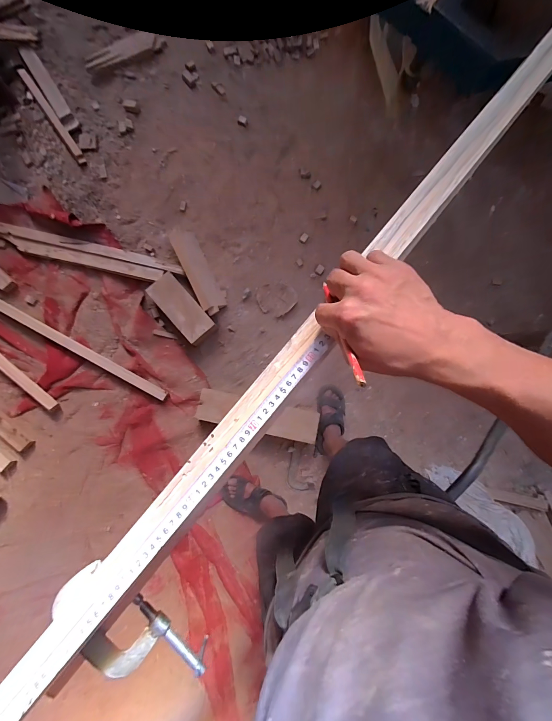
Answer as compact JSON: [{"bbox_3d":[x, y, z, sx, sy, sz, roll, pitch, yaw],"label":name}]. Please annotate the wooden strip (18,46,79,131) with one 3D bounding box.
[{"bbox_3d":[-0.908,-1.088,1.259,0.057,0.028,0.359,-32,89,-4],"label":"wooden strip"}]

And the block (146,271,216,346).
[{"bbox_3d":[-0.357,-0.197,1.197,0.127,0.102,0.267,-40,89,-8],"label":"block"}]

